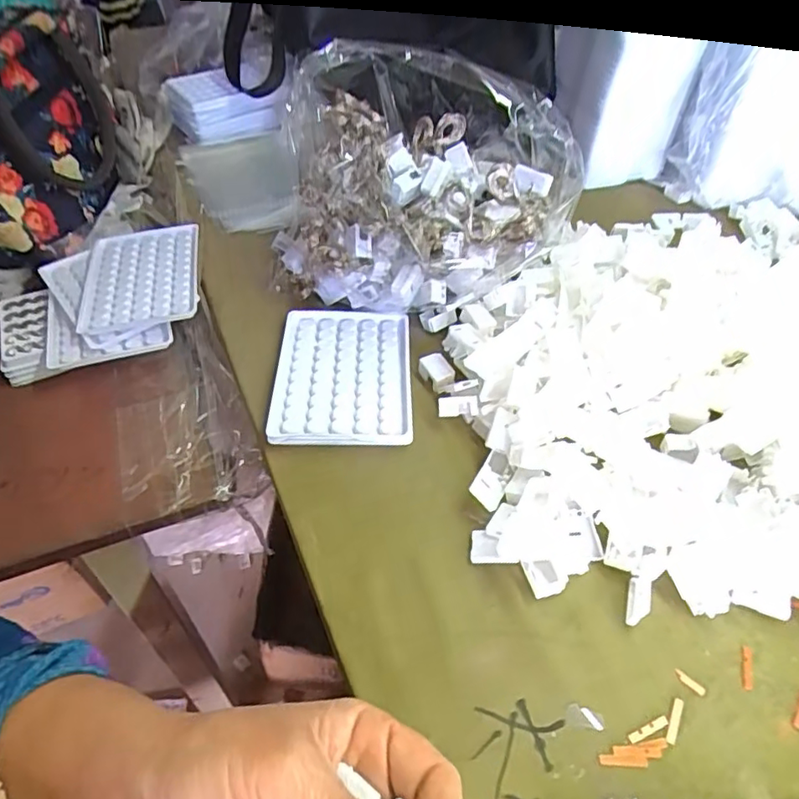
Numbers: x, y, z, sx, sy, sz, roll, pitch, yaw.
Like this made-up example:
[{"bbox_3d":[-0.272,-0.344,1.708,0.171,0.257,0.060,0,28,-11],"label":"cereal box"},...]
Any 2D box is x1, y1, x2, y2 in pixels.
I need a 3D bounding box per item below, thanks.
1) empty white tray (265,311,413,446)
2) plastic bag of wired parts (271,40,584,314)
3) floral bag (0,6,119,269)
[{"bbox_3d":[-0.040,-0.019,0.423,0.094,0.013,0.127,-1,48,0],"label":"empty white tray"},{"bbox_3d":[0.022,-0.164,0.453,0.217,0.136,0.167,16,51,15],"label":"plastic bag of wired parts"},{"bbox_3d":[-0.347,-0.260,0.554,0.104,0.138,0.251,-12,49,-9],"label":"floral bag"}]

